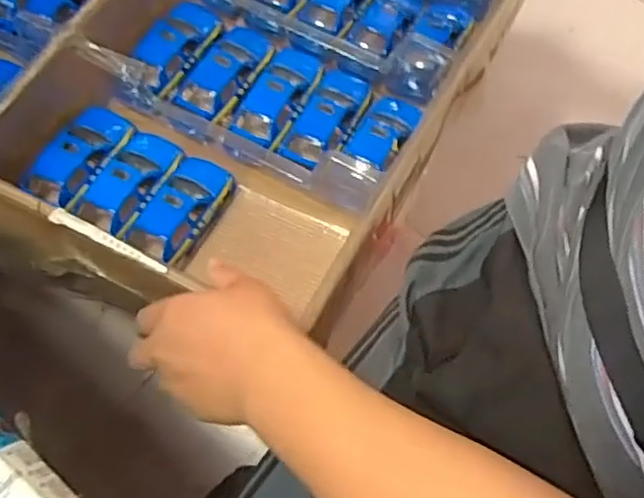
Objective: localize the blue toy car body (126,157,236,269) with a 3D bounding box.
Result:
[{"bbox_3d":[-0.122,-0.038,0.586,0.053,0.030,0.106,24,59,8],"label":"blue toy car body"}]

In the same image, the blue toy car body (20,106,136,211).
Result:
[{"bbox_3d":[-0.222,-0.090,0.615,0.056,0.032,0.111,24,56,8],"label":"blue toy car body"}]

